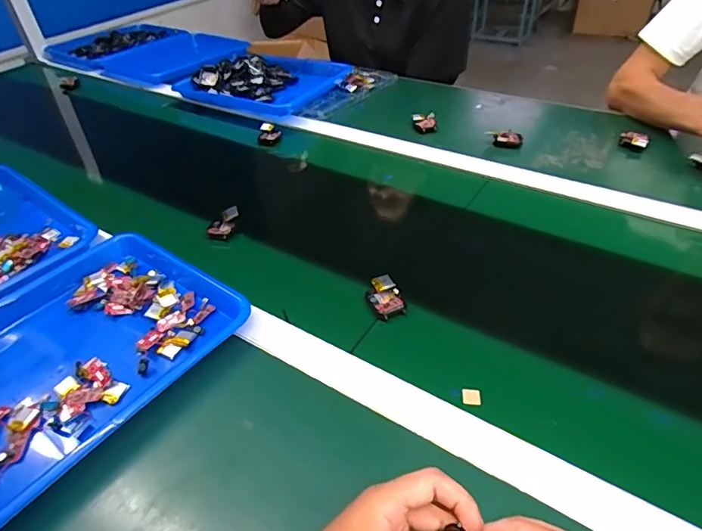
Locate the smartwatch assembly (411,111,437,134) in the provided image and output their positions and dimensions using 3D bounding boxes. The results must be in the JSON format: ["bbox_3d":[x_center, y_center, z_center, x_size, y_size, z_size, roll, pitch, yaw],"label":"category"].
[{"bbox_3d":[0.136,-0.264,0.867,0.042,0.032,0.038,-4,41,1],"label":"smartwatch assembly"}]

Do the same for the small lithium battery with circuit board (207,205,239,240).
[{"bbox_3d":[-0.178,-0.060,0.655,0.031,0.019,0.055,2,42,7],"label":"small lithium battery with circuit board"}]

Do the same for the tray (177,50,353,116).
[{"bbox_3d":[-0.191,-0.405,1.034,0.309,0.057,0.241,21,47,26],"label":"tray"}]

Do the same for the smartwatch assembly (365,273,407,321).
[{"bbox_3d":[0.038,0.036,0.526,0.038,0.018,0.049,-19,43,-16],"label":"smartwatch assembly"}]

